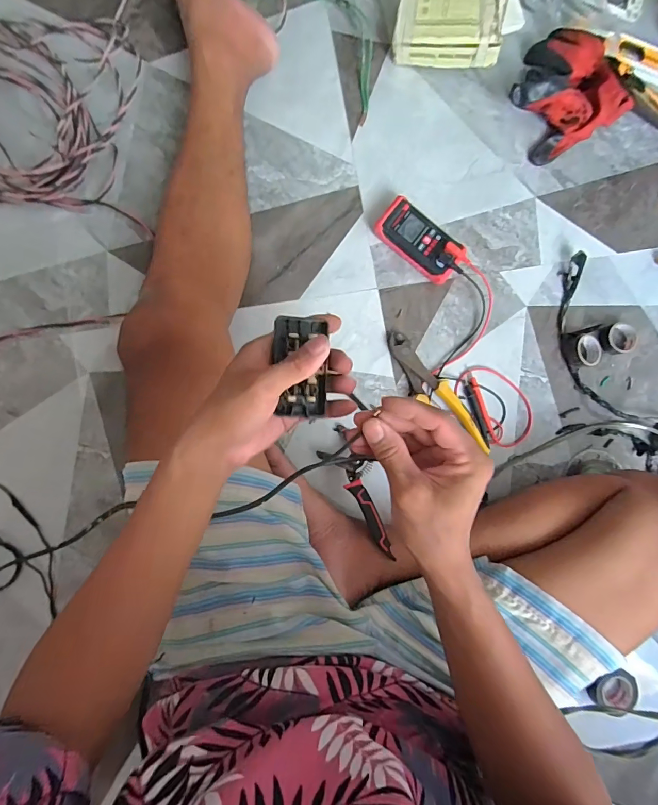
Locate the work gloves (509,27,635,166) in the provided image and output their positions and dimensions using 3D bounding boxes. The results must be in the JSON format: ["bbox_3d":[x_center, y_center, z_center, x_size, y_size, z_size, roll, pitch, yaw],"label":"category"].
[{"bbox_3d":[0.325,-0.431,0.557,0.142,0.063,0.149,0,87,-4],"label":"work gloves"}]

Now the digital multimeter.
[{"bbox_3d":[0.123,-0.216,0.545,0.119,0.034,0.056,38,85,-1],"label":"digital multimeter"}]

